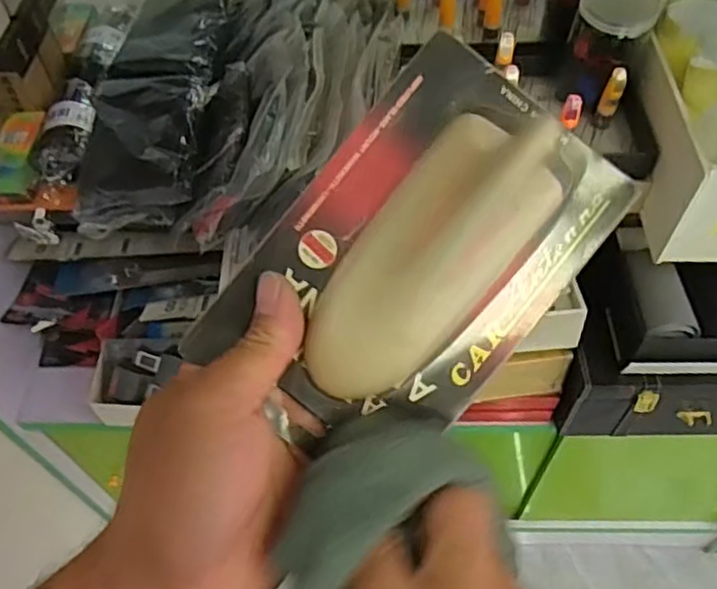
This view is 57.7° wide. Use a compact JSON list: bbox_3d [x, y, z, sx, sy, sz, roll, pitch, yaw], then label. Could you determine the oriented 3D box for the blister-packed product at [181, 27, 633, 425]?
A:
[{"bbox_3d":[0.030,-0.017,0.252,0.110,0.062,0.164,39,86,-1],"label":"blister-packed product"}]

